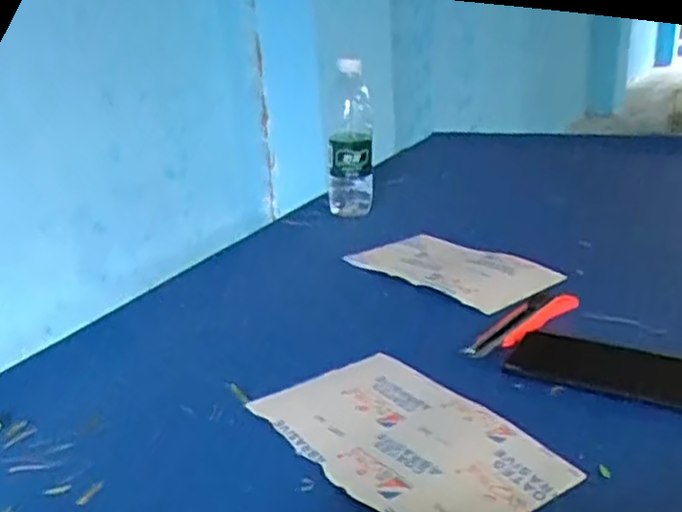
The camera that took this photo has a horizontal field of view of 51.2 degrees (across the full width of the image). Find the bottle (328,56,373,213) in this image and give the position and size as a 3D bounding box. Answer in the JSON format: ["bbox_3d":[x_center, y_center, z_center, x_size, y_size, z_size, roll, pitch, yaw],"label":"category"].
[{"bbox_3d":[0.012,-0.165,1.046,0.066,0.228,0.064,-4,18,-1],"label":"bottle"}]

